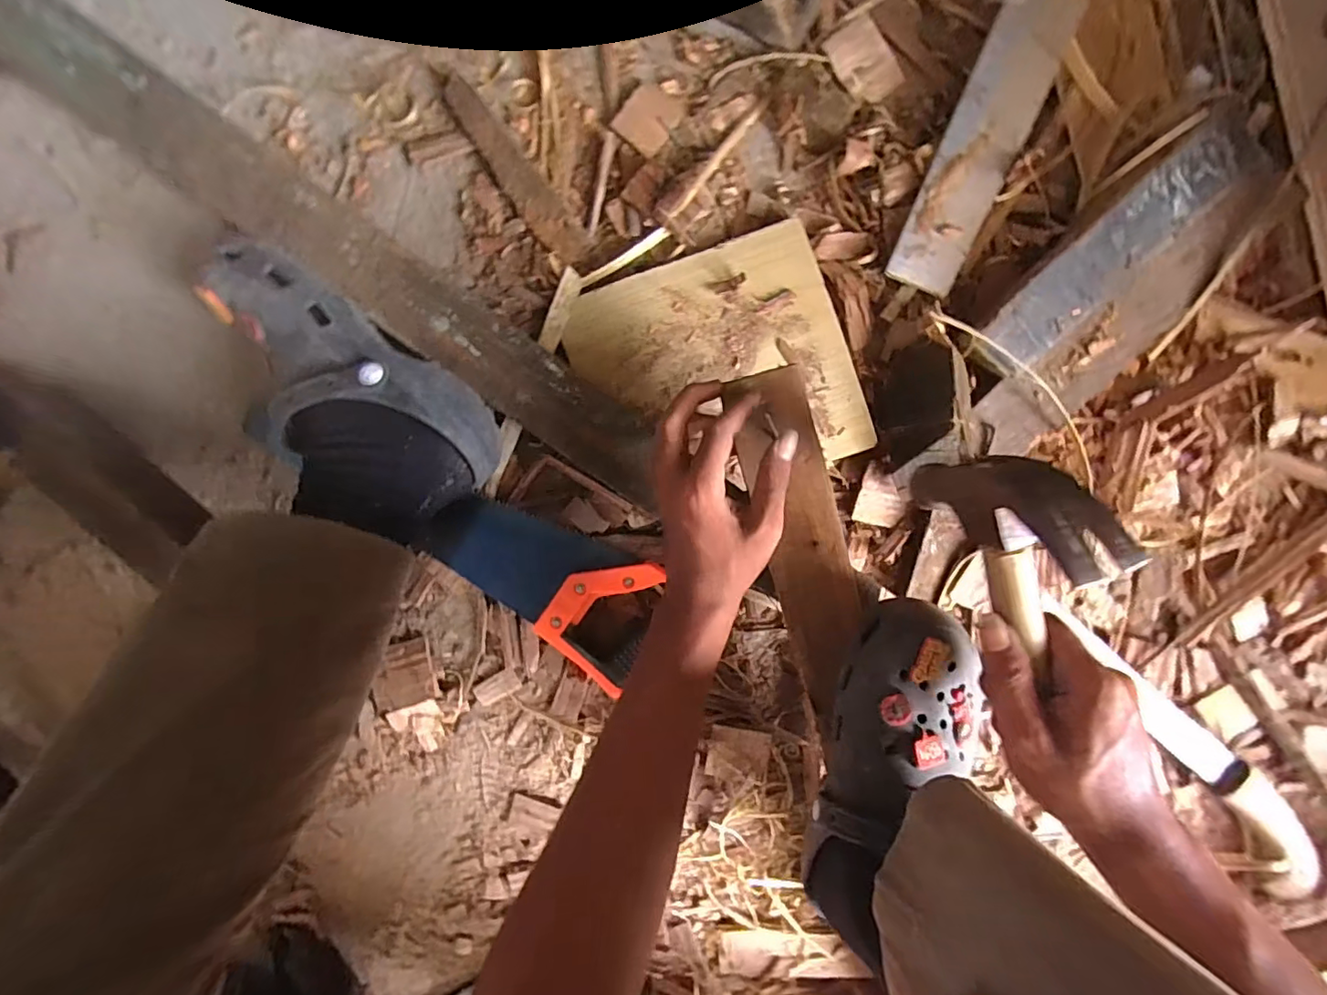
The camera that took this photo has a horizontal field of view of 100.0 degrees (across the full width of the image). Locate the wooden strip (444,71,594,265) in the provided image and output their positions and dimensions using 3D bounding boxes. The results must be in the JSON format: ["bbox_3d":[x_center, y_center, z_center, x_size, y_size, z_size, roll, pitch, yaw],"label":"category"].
[{"bbox_3d":[-0.126,-0.273,0.470,0.034,0.018,0.180,-39,93,5],"label":"wooden strip"}]

